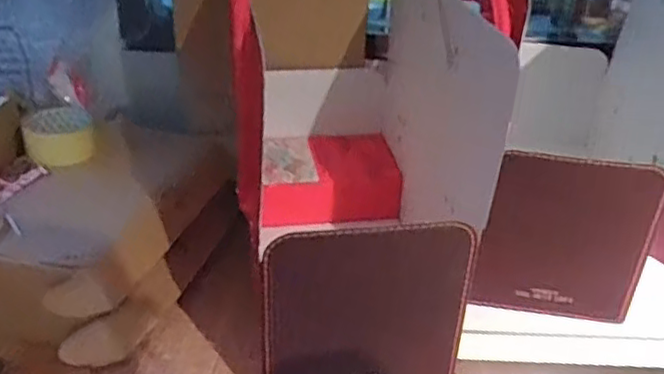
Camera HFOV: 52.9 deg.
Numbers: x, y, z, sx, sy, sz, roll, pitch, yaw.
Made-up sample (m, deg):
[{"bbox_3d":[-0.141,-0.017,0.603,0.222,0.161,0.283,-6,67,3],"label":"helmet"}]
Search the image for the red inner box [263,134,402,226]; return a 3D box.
[{"bbox_3d":[-0.005,-0.012,0.859,0.177,0.076,0.098,-4,32,-13],"label":"red inner box"}]

